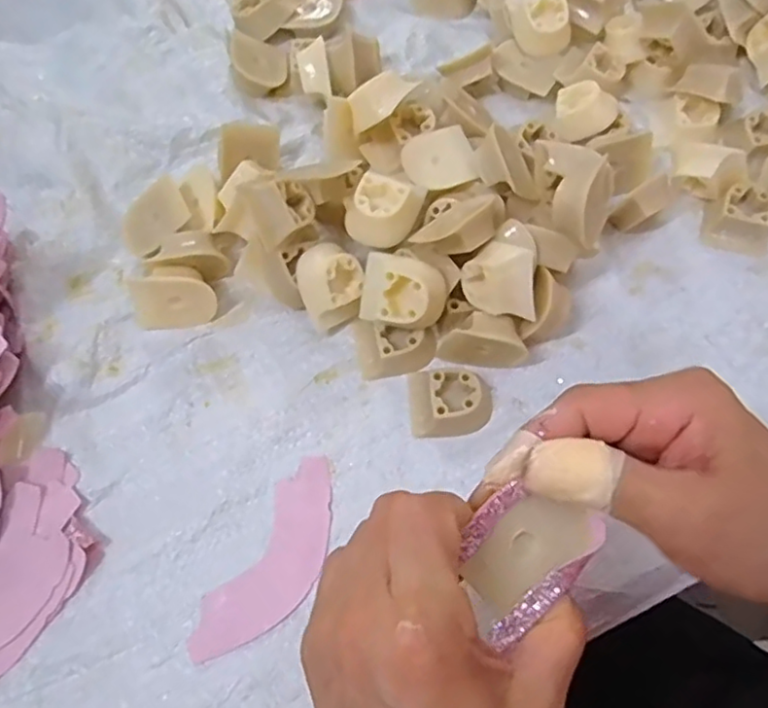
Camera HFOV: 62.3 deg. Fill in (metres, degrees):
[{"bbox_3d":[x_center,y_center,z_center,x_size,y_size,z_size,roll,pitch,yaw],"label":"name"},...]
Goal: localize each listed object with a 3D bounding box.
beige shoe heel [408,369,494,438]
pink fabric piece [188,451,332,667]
[{"bbox_3d":[0.040,0.027,0.377,0.048,0.017,0.040,-4,67,0],"label":"beige shoe heel"},{"bbox_3d":[-0.059,0.114,0.351,0.045,0.004,0.118,25,68,19],"label":"pink fabric piece"}]

